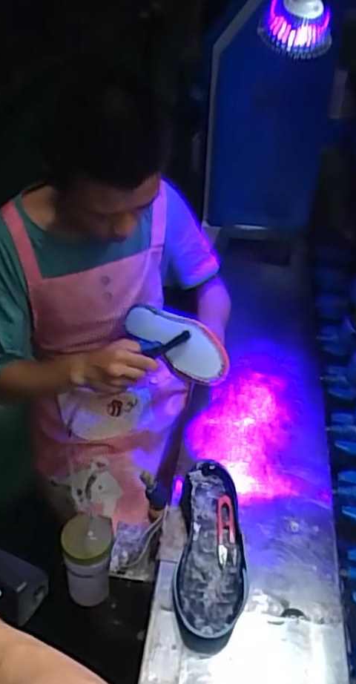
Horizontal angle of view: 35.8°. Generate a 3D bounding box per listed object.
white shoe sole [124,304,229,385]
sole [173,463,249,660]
[{"bbox_3d":[-0.006,-0.003,0.889,0.075,0.056,0.227,-51,49,-3],"label":"white shoe sole"},{"bbox_3d":[0.046,0.270,0.723,0.087,0.051,0.241,4,37,3],"label":"sole"}]

